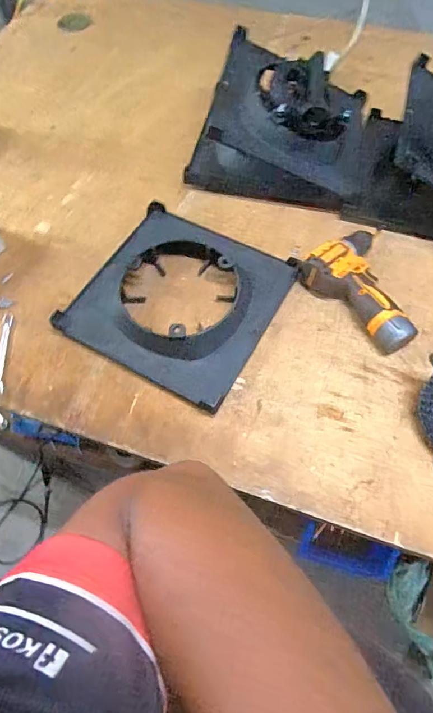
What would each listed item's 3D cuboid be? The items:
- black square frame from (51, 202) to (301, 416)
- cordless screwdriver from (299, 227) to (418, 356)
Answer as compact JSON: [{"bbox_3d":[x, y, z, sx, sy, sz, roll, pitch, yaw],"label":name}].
[{"bbox_3d":[-0.059,-0.106,0.688,0.298,0.052,0.293,27,67,15],"label":"black square frame"},{"bbox_3d":[0.258,-0.124,0.689,0.174,0.056,0.207,-38,68,-17],"label":"cordless screwdriver"}]

